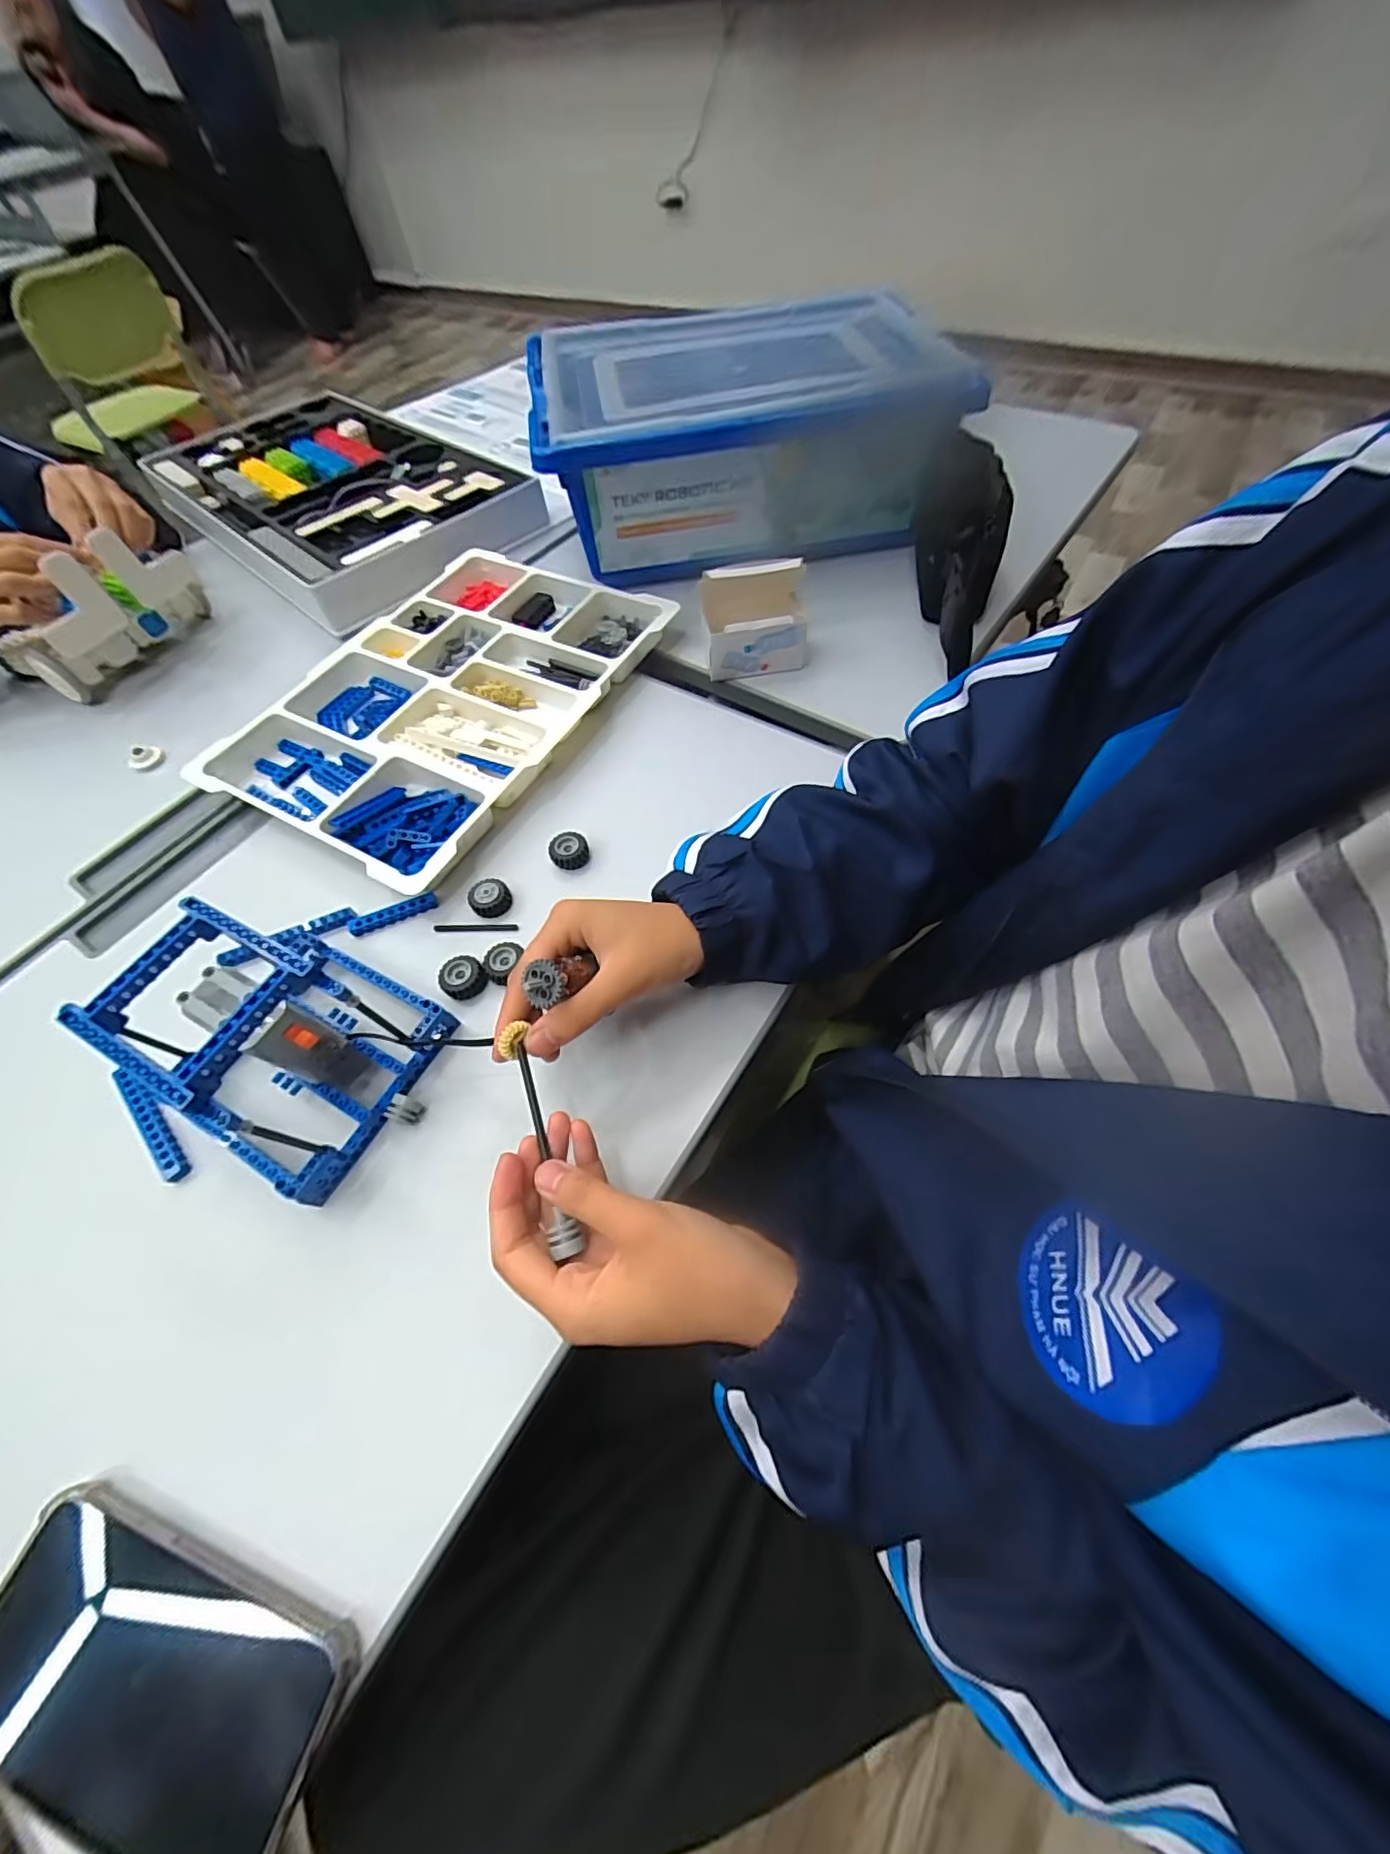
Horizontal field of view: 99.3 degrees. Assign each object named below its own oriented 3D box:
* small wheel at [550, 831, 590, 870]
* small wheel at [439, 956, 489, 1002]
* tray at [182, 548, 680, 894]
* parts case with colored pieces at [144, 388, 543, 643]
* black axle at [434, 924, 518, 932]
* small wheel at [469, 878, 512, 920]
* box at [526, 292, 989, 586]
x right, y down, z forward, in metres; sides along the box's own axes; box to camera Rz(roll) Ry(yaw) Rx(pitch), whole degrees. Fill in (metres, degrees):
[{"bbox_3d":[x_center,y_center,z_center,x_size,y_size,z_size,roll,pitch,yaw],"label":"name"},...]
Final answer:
[{"bbox_3d":[-0.097,-0.059,0.455,0.029,0.016,0.025,-14,59,-4],"label":"small wheel"},{"bbox_3d":[-0.159,0.035,0.403,0.029,0.012,0.028,-2,59,3],"label":"small wheel"},{"bbox_3d":[-0.226,-0.215,0.535,0.277,0.033,0.370,22,64,16],"label":"tray"},{"bbox_3d":[-0.453,-0.548,0.743,0.575,0.051,0.291,38,69,23],"label":"parts case with colored pieces"},{"bbox_3d":[-0.161,0.000,0.432,0.062,0.004,0.006,-1,59,3],"label":"black axle"},{"bbox_3d":[-0.154,-0.022,0.435,0.032,0.013,0.028,8,60,9],"label":"small wheel"},{"bbox_3d":[0.042,-0.499,0.626,0.396,0.150,0.240,-9,59,-1],"label":"box"}]

